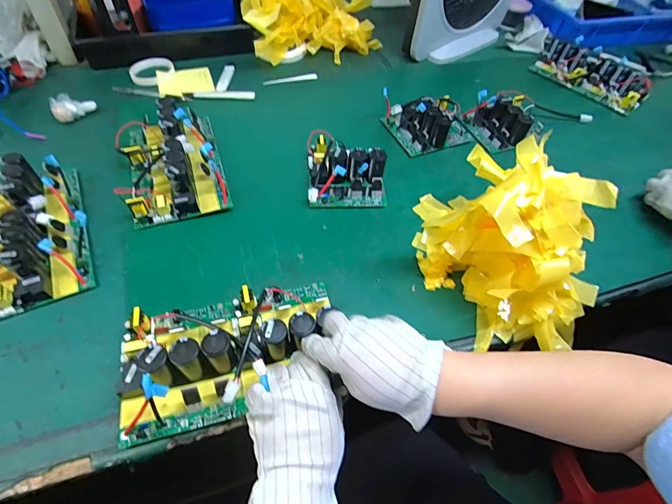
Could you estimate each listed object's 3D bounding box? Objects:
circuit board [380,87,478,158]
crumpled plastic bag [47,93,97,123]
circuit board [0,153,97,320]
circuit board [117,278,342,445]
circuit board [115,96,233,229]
[{"bbox_3d":[0.180,-0.252,0.683,0.154,0.053,0.126,-15,56,-14],"label":"circuit board"},{"bbox_3d":[-0.476,-0.264,0.663,0.067,0.029,0.044,-33,62,-25],"label":"crumpled plastic bag"},{"bbox_3d":[-0.417,-0.033,0.482,0.139,0.057,0.232,-23,58,-19],"label":"circuit board"},{"bbox_3d":[-0.115,0.099,0.404,0.237,0.056,0.134,-13,55,-13],"label":"circuit board"},{"bbox_3d":[-0.261,-0.153,0.579,0.144,0.059,0.243,-15,56,-14],"label":"circuit board"}]

